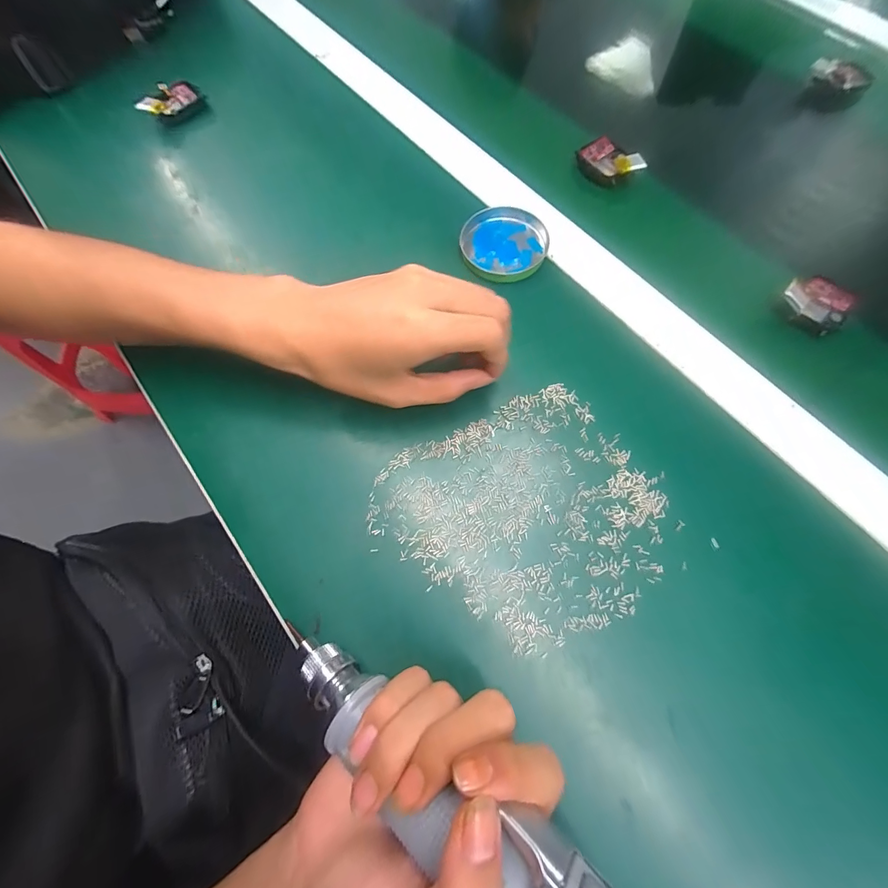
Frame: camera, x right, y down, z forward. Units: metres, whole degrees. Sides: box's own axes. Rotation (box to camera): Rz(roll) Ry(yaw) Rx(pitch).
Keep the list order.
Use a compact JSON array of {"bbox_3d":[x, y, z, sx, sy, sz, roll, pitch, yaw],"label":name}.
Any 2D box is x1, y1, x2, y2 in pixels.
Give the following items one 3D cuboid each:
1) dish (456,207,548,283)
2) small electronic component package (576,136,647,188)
[{"bbox_3d":[0.046,-0.154,0.308,0.065,0.010,0.066,0,70,1],"label":"dish"},{"bbox_3d":[0.144,-0.243,0.346,0.050,0.018,0.032,40,76,14],"label":"small electronic component package"}]

